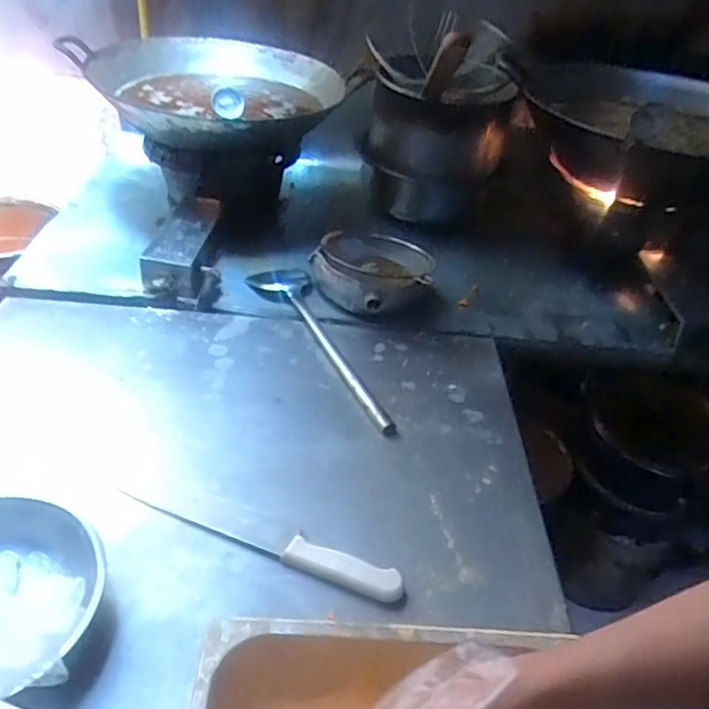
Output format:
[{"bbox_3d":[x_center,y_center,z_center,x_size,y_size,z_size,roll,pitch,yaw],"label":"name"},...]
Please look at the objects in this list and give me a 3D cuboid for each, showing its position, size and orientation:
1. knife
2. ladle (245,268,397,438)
[{"bbox_3d":[-0.100,0.198,0.708,0.316,0.017,0.035,18,38,14],"label":"knife"},{"bbox_3d":[-0.066,-0.024,1.001,0.098,0.040,0.443,-9,40,-20],"label":"ladle"}]

